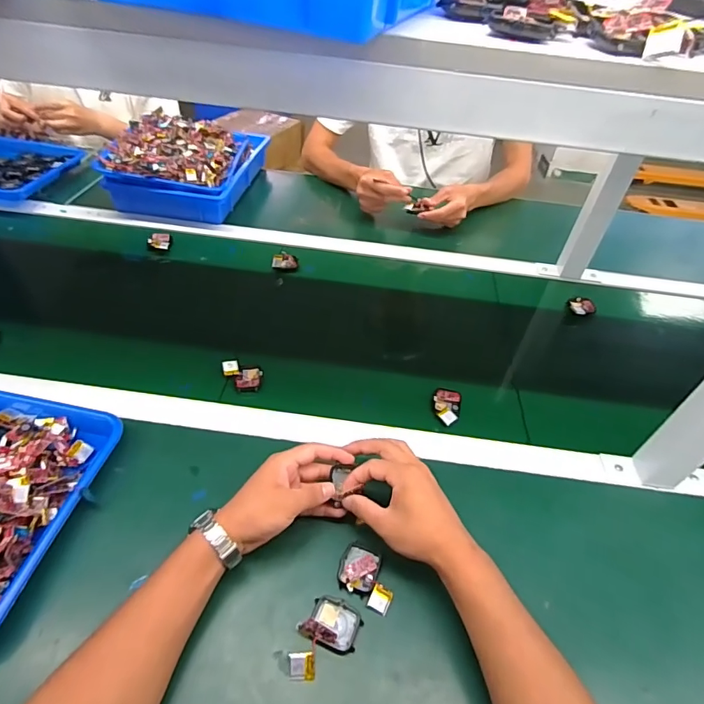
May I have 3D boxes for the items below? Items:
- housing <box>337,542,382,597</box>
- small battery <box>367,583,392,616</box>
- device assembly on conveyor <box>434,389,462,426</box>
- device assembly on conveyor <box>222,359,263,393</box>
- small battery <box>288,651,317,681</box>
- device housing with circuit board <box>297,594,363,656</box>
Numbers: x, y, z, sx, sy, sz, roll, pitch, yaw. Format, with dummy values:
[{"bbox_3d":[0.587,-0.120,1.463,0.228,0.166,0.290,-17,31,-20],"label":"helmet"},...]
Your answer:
[{"bbox_3d":[0.007,0.217,0.452,0.039,0.009,0.047,14,46,8],"label":"housing"},{"bbox_3d":[0.027,0.239,0.434,0.019,0.008,0.021,23,48,17],"label":"small battery"},{"bbox_3d":[0.129,0.074,0.609,0.037,0.010,0.061,14,46,9],"label":"device assembly on conveyor"},{"bbox_3d":[-0.150,0.031,0.620,0.049,0.021,0.046,-12,48,-16],"label":"device assembly on conveyor"},{"bbox_3d":[-0.043,0.276,0.396,0.023,0.007,0.022,3,71,-14],"label":"small battery"},{"bbox_3d":[-0.017,0.249,0.415,0.050,0.016,0.041,19,47,13],"label":"device housing with circuit board"}]

